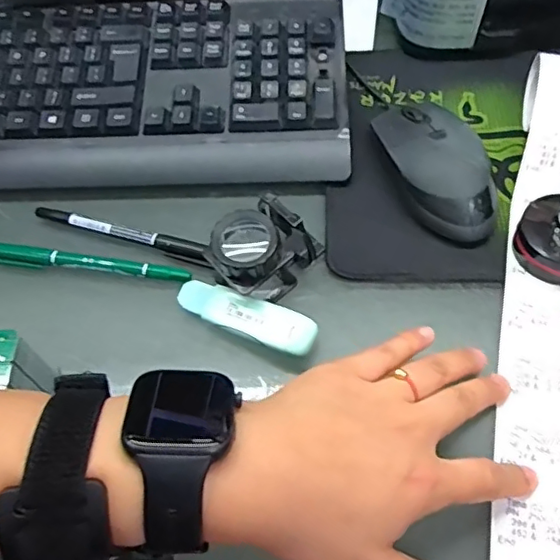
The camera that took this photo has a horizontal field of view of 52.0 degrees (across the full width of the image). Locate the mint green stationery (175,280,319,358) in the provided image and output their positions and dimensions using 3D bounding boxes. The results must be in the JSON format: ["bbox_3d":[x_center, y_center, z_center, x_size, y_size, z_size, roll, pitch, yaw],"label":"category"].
[{"bbox_3d":[-0.021,0.021,0.339,0.087,0.018,0.022,23,65,15],"label":"mint green stationery"}]

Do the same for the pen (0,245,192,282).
[{"bbox_3d":[-0.126,-0.012,0.368,0.138,0.006,0.014,5,62,6],"label":"pen"}]

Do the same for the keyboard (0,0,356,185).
[{"bbox_3d":[-0.171,-0.141,0.426,0.431,0.032,0.154,2,62,4],"label":"keyboard"}]

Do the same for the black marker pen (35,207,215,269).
[{"bbox_3d":[-0.104,-0.032,0.383,0.132,0.010,0.013,17,64,12],"label":"black marker pen"}]

